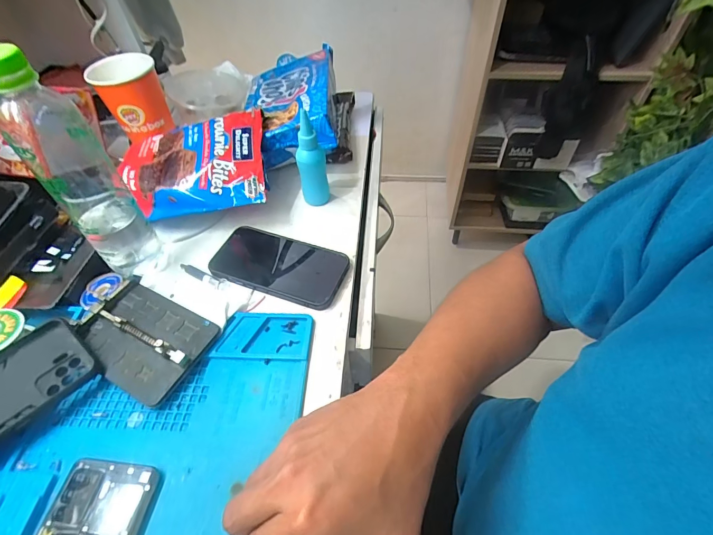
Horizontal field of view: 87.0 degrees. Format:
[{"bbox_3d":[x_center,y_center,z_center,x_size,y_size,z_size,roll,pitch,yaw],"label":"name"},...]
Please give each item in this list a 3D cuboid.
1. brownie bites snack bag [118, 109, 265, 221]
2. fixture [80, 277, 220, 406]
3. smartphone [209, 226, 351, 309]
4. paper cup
[{"bbox_3d":[-0.209,-0.128,0.485,0.187,0.058,0.136,-5,56,1],"label":"brownie bites snack bag"},{"bbox_3d":[-0.206,0.067,0.361,0.123,0.020,0.086,22,55,20],"label":"fixture"},{"bbox_3d":[-0.085,-0.005,0.414,0.143,0.007,0.074,15,53,15],"label":"smartphone"},{"bbox_3d":[-0.317,-0.244,0.540,0.081,0.088,0.077,-2,50,2],"label":"paper cup"}]

